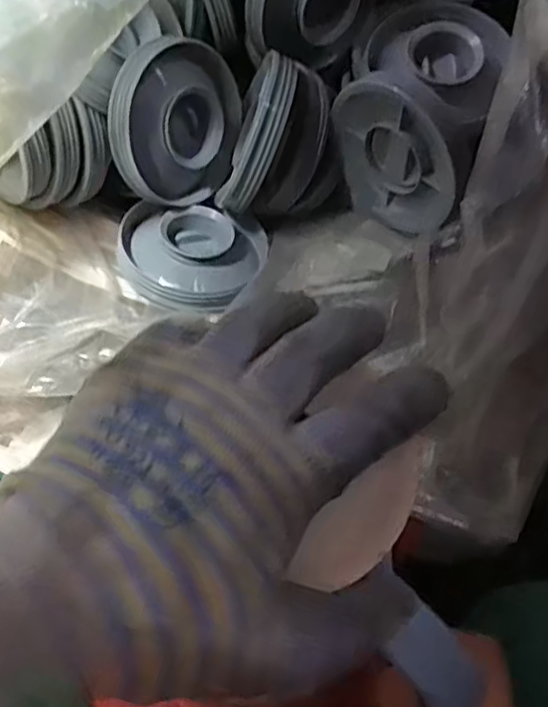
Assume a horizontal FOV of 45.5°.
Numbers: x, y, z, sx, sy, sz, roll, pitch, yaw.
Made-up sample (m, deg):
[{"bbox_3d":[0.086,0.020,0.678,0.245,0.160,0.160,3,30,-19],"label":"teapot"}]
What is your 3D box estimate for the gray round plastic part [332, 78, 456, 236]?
[{"bbox_3d":[0.105,-0.162,0.567,0.121,0.125,0.028,37,66,17],"label":"gray round plastic part"}]

